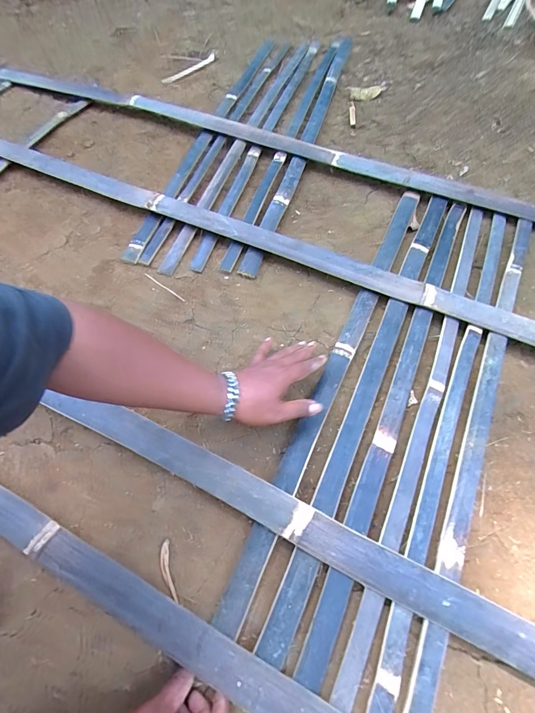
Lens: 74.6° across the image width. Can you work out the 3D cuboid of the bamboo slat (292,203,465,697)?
[{"bbox_3d":[0.207,0.023,0.523,0.034,0.011,0.779,21,64,13],"label":"bamboo slat"}]

